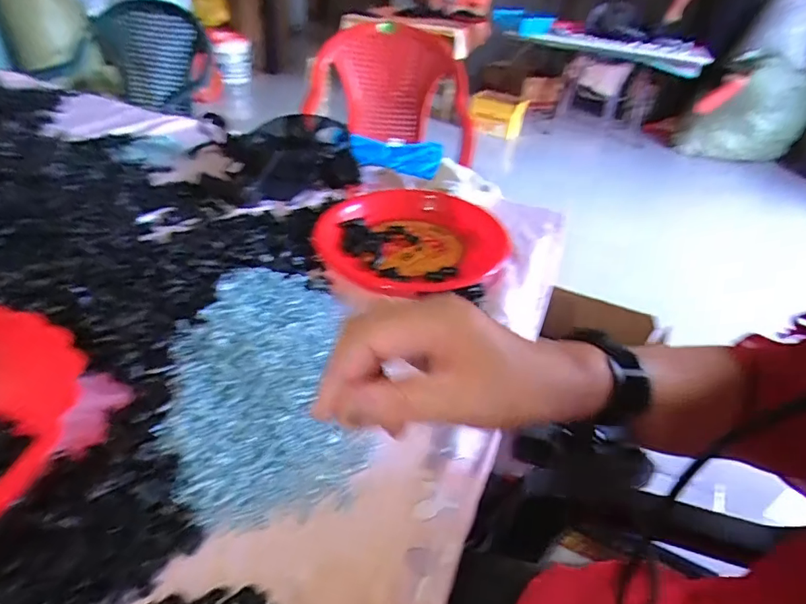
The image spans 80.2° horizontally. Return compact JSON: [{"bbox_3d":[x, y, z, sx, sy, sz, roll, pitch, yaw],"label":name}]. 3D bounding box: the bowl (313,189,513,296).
[{"bbox_3d":[0.005,-0.094,0.681,0.262,0.026,0.258,5,37,-4],"label":"bowl"}]

